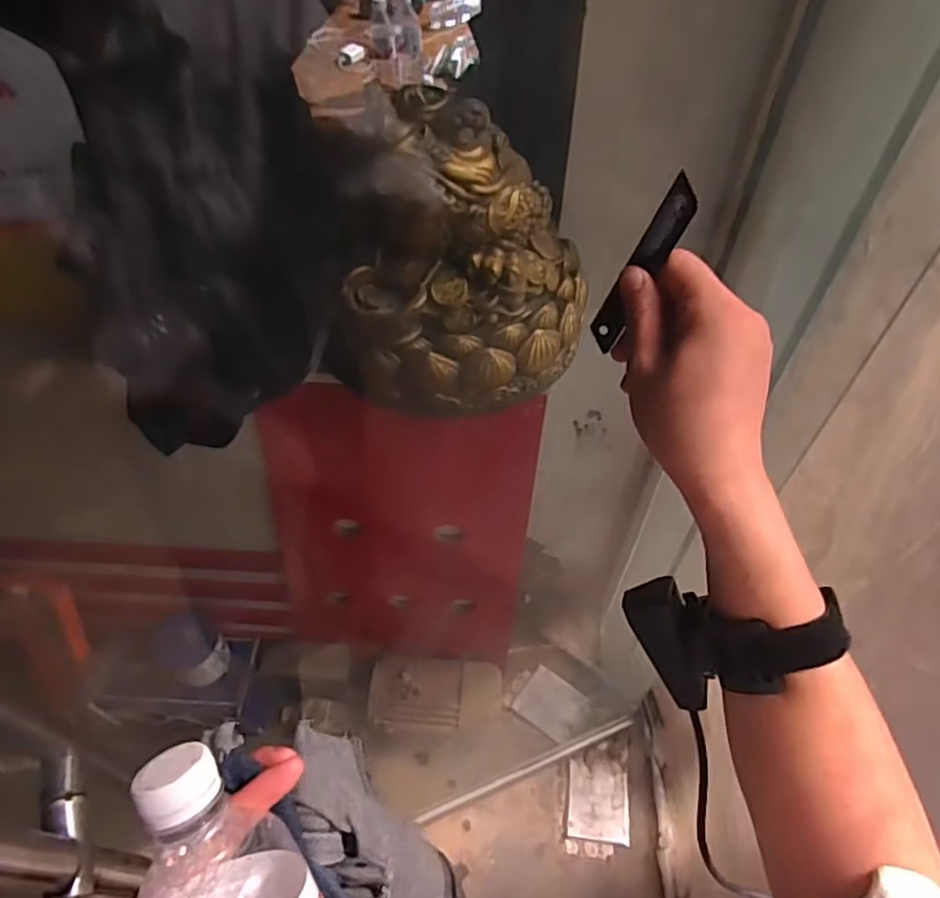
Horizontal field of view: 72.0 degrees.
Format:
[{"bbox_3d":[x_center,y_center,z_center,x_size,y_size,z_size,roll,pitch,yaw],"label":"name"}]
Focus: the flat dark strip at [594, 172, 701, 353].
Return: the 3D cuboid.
[{"bbox_3d":[0.093,-0.097,0.352,0.018,0.100,0.004,43,43,17],"label":"flat dark strip"}]

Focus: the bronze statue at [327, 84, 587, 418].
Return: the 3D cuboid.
[{"bbox_3d":[-0.005,-0.184,0.638,0.237,0.269,0.157,4,52,5],"label":"bronze statue"}]

